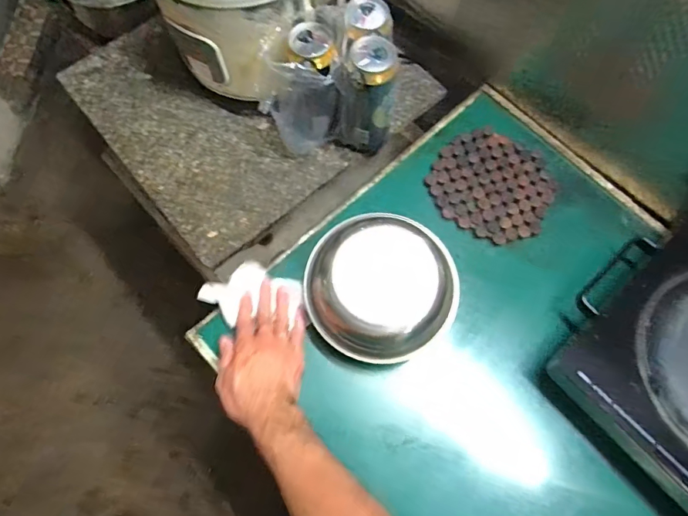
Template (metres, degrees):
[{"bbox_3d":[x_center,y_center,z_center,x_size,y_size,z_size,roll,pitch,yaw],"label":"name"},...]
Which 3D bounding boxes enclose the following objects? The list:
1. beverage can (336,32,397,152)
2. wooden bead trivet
[{"bbox_3d":[0.028,-0.215,0.611,0.077,0.162,0.067,3,71,0],"label":"beverage can"},{"bbox_3d":[0.215,-0.108,0.646,0.169,0.011,0.164,0,71,-1],"label":"wooden bead trivet"}]

